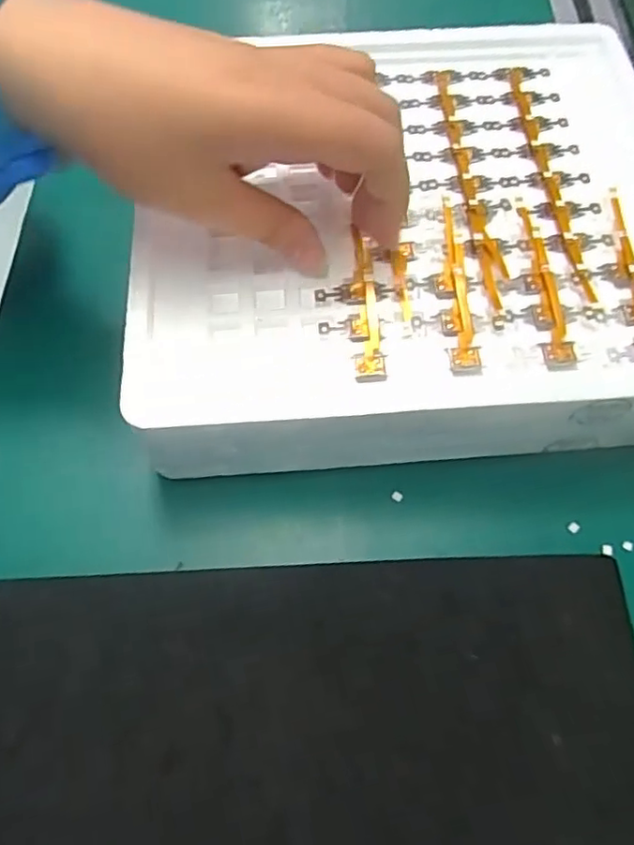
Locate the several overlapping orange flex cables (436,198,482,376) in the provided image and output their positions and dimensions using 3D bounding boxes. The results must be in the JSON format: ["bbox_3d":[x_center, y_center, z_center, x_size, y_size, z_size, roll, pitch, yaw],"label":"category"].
[{"bbox_3d":[0.052,-0.053,0.236,0.011,0.004,0.076,-5,69,1],"label":"several overlapping orange flex cables"}]

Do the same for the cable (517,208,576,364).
[{"bbox_3d":[0.086,-0.054,0.236,0.012,0.004,0.070,-1,64,-2],"label":"cable"}]

